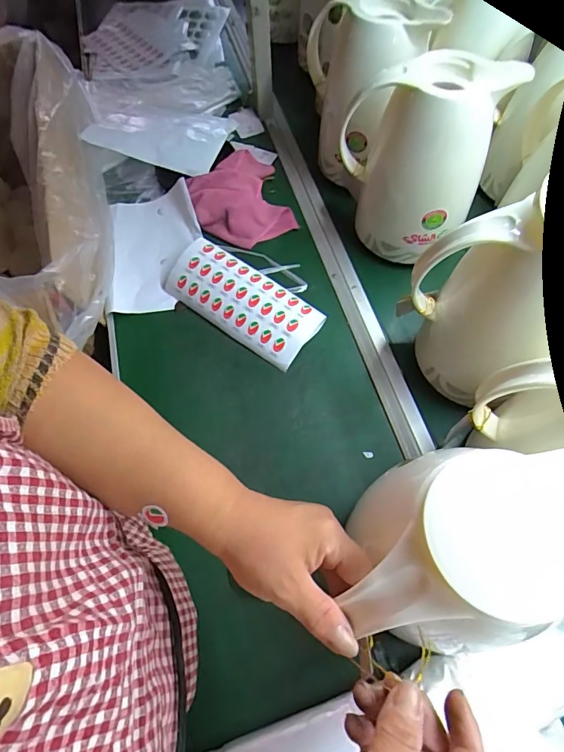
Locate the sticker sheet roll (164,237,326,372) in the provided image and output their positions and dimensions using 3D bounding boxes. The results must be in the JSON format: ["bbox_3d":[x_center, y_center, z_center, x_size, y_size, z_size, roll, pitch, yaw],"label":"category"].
[{"bbox_3d":[-0.060,-0.109,0.604,0.230,0.034,0.100,33,69,16],"label":"sticker sheet roll"}]

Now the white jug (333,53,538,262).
[{"bbox_3d":[0.187,-0.286,0.578,0.134,0.233,0.164,-39,69,-16],"label":"white jug"}]

